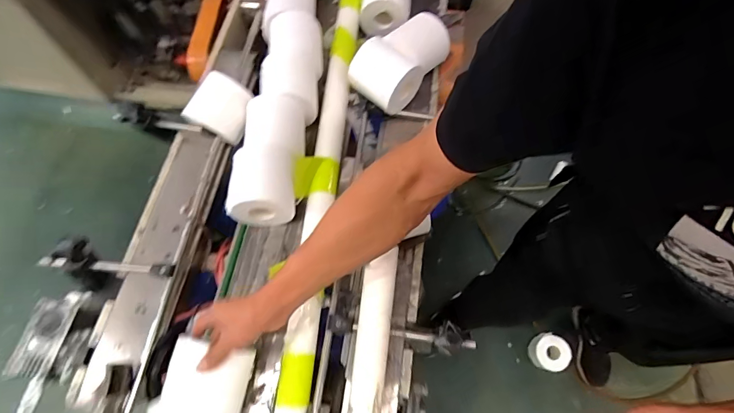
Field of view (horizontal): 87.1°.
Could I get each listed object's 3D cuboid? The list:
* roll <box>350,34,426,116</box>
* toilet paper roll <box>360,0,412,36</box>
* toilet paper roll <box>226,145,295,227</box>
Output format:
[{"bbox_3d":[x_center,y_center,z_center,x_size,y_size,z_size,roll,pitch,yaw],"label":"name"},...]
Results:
[{"bbox_3d":[0.033,-0.251,0.746,0.106,0.107,0.104,38,71,16],"label":"roll"},{"bbox_3d":[0.042,-0.448,0.847,0.109,0.096,0.101,1,65,0],"label":"toilet paper roll"},{"bbox_3d":[-0.175,-0.032,0.649,0.104,0.112,0.097,1,65,0],"label":"toilet paper roll"}]

